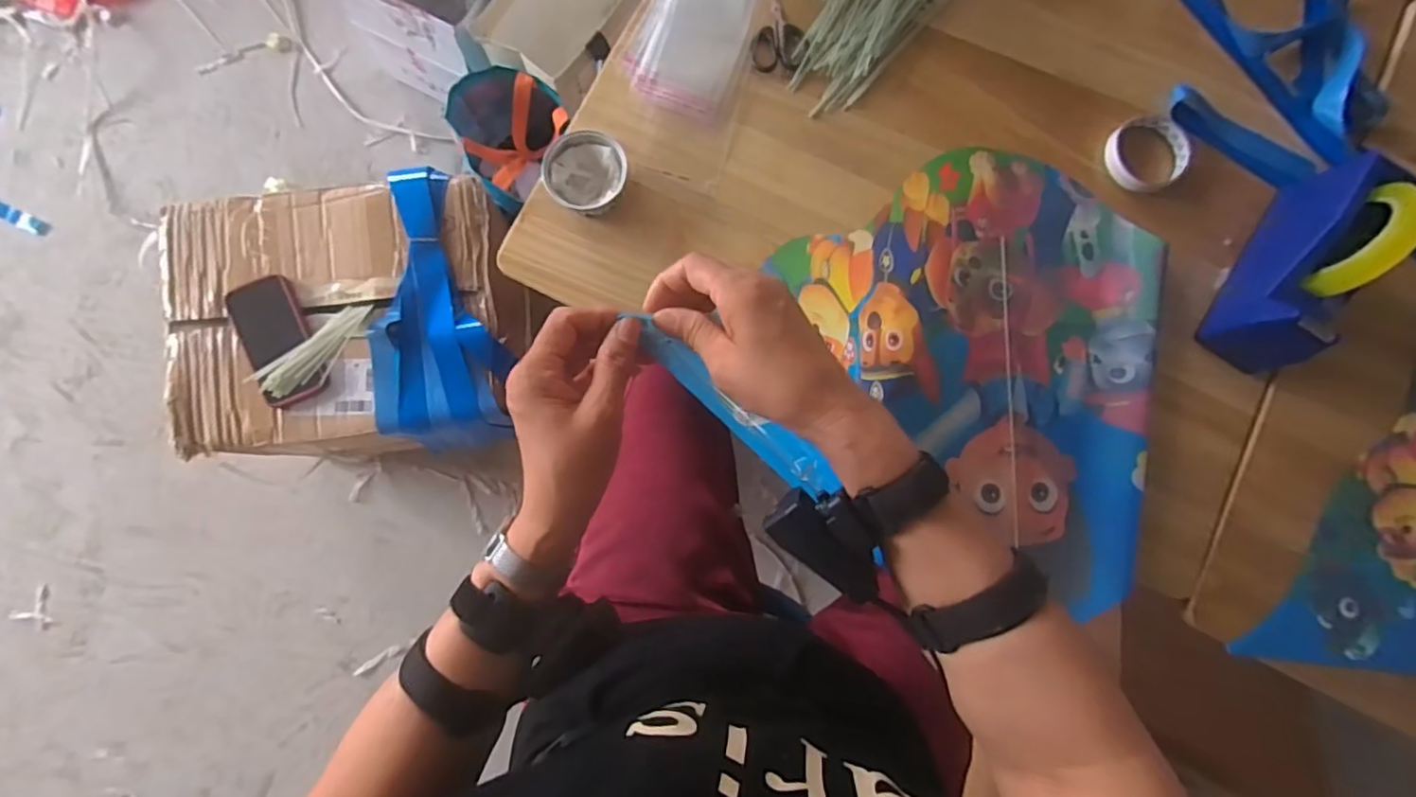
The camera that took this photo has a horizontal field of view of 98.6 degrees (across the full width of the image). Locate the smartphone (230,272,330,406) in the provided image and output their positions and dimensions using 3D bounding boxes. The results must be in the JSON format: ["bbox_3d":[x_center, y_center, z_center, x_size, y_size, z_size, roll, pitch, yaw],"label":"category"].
[{"bbox_3d":[-0.573,-0.077,0.810,0.084,0.015,0.178,-25,83,-1],"label":"smartphone"}]

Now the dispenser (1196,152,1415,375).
[{"bbox_3d":[0.596,-0.136,0.592,0.068,0.127,0.219,32,83,2],"label":"dispenser"}]

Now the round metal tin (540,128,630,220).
[{"bbox_3d":[-0.124,-0.230,0.623,0.081,0.034,0.081,0,84,-3],"label":"round metal tin"}]

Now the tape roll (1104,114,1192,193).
[{"bbox_3d":[0.485,-0.269,0.668,0.079,0.018,0.080,0,83,-2],"label":"tape roll"}]

